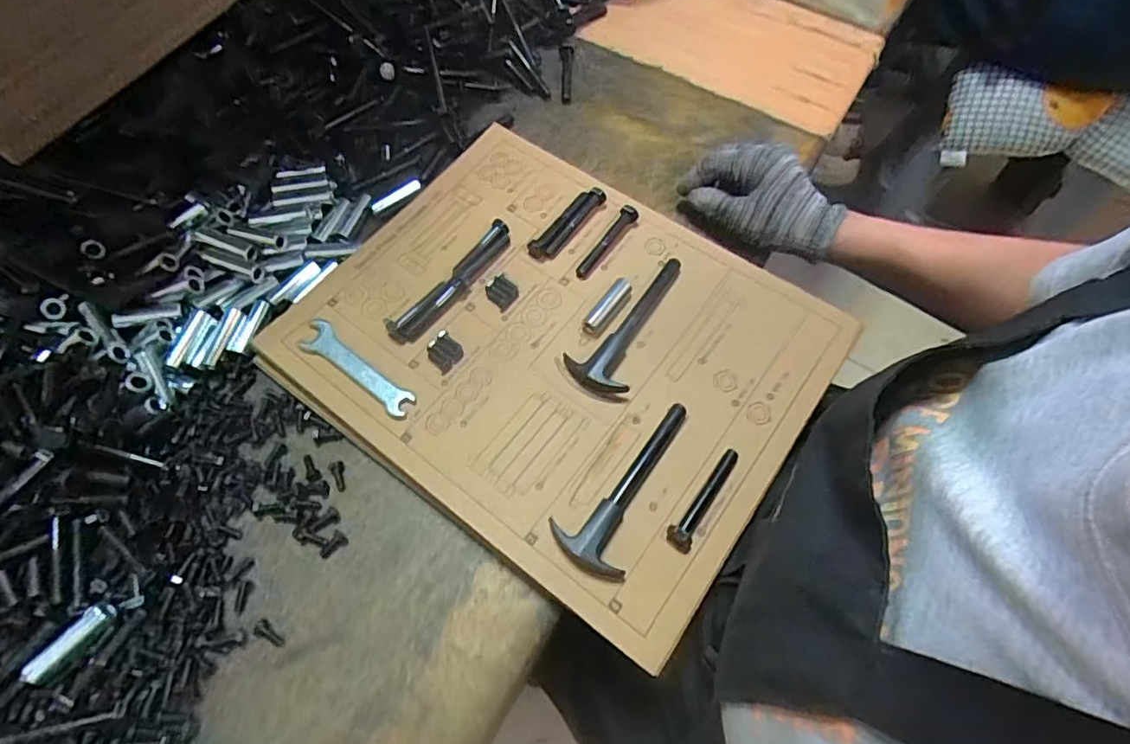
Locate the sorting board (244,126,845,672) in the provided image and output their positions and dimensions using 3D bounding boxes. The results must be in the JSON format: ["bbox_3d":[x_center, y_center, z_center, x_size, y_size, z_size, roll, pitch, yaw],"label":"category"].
[{"bbox_3d":[-0.003,-0.023,0.418,0.355,0.026,0.289,34,68,13],"label":"sorting board"}]

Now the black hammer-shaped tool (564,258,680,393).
[{"bbox_3d":[0.055,-0.037,0.432,0.049,0.015,0.125,34,69,16],"label":"black hammer-shaped tool"}]

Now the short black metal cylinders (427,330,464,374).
[{"bbox_3d":[-0.092,-0.016,0.424,0.026,0.009,0.024,37,70,17],"label":"short black metal cylinders"}]

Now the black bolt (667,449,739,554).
[{"bbox_3d":[0.095,0.084,0.369,0.018,0.015,0.077,38,70,18],"label":"black bolt"}]

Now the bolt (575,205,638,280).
[{"bbox_3d":[0.034,-0.107,0.462,0.014,0.010,0.075,36,83,13],"label":"bolt"}]

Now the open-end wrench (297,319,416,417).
[{"bbox_3d":[-0.157,-0.003,0.419,0.103,0.004,0.025,36,68,13],"label":"open-end wrench"}]

